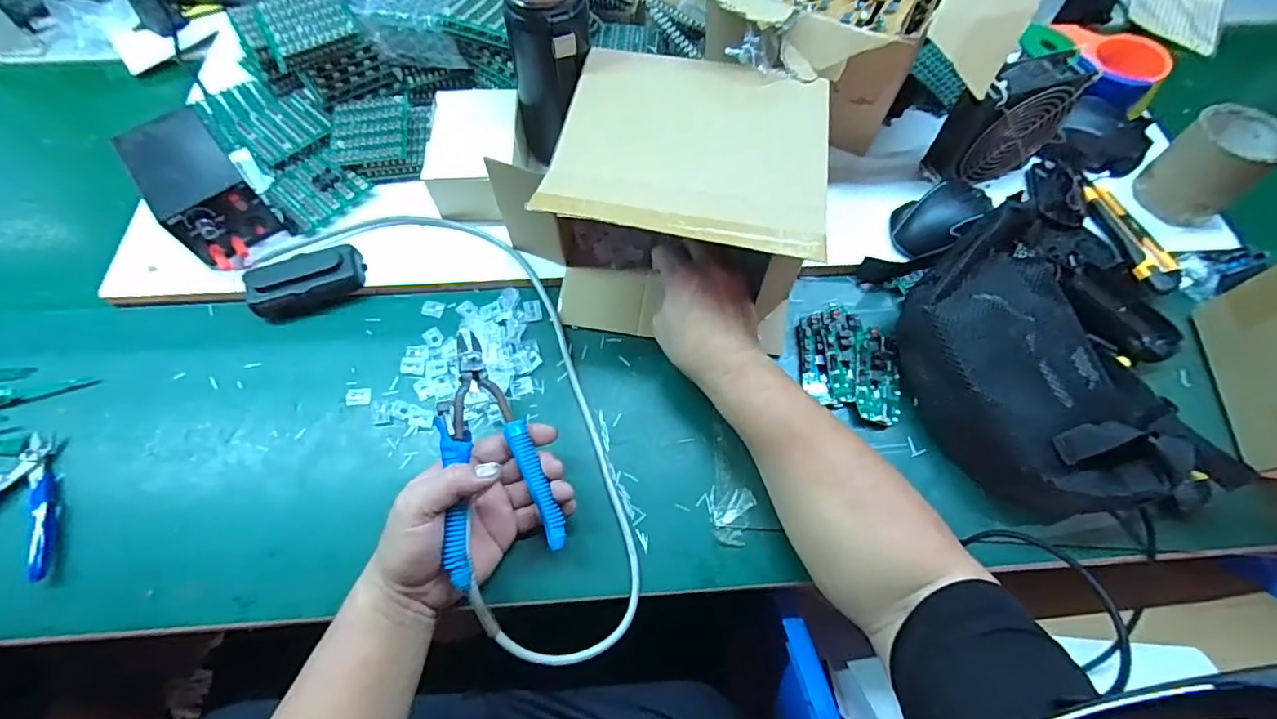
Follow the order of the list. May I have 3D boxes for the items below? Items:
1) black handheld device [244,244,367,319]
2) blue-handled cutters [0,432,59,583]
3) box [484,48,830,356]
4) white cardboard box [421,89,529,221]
[{"bbox_3d":[-0.326,-0.074,0.541,0.106,0.034,0.053,-19,65,-8],"label":"black handheld device"},{"bbox_3d":[-0.532,0.123,0.459,0.105,0.010,0.116,0,64,1],"label":"blue-handled cutters"},{"bbox_3d":[0.022,-0.159,0.513,0.268,0.145,0.219,7,64,5],"label":"box"},{"bbox_3d":[-0.164,-0.212,0.577,0.094,0.066,0.127,-1,64,-2],"label":"white cardboard box"}]

